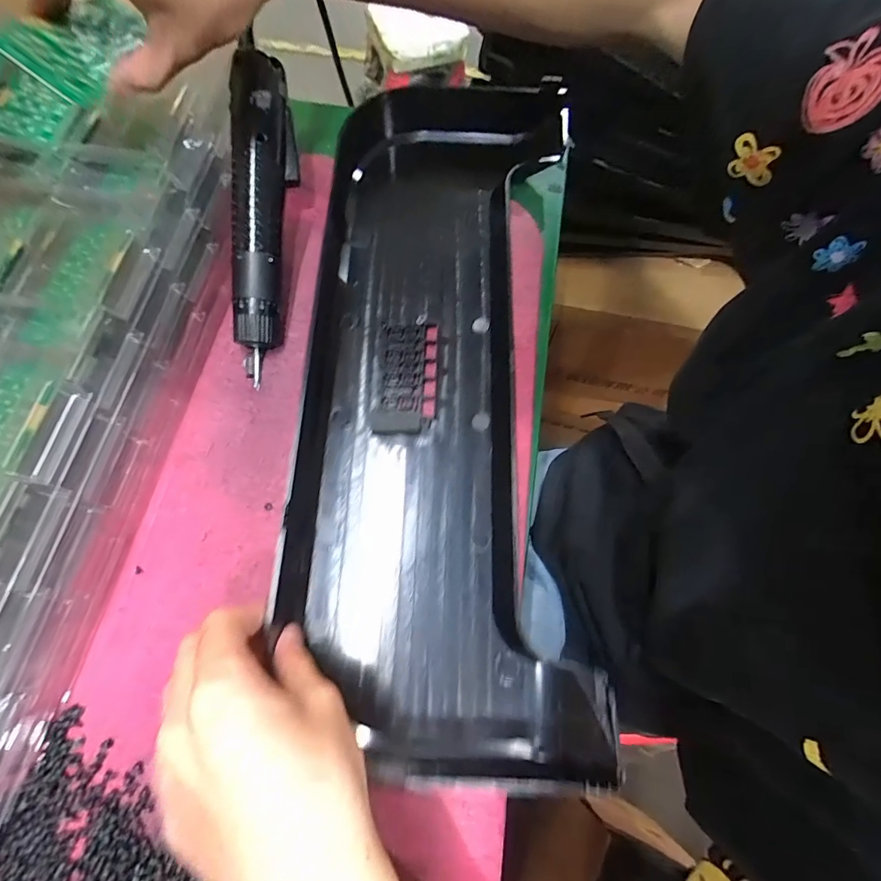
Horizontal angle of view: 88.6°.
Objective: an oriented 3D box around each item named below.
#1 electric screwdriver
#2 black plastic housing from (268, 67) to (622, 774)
[{"bbox_3d":[-0.127,-0.157,0.324,0.038,0.030,0.212,4,96,2],"label":"electric screwdriver"},{"bbox_3d":[-0.002,-0.053,0.323,0.188,0.059,0.490,0,71,1],"label":"black plastic housing"}]

